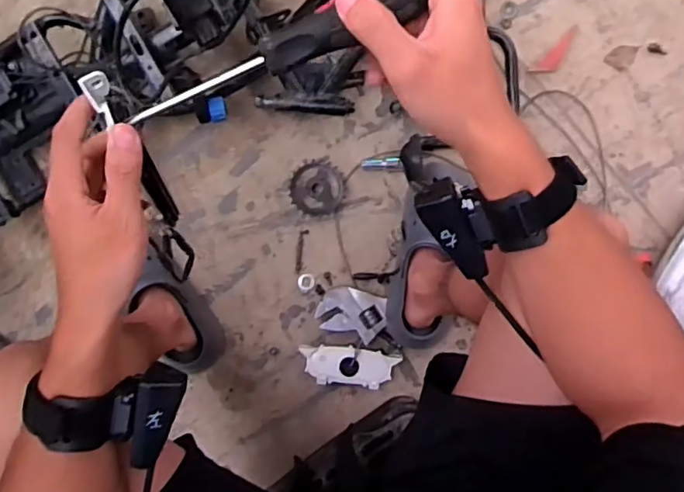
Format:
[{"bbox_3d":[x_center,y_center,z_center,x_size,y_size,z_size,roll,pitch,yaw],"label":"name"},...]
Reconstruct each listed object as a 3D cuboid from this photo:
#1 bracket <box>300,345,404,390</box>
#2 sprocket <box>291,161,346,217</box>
[{"bbox_3d":[0.011,0.177,0.851,0.142,0.018,0.055,7,87,-2],"label":"bracket"},{"bbox_3d":[-0.036,-0.084,0.850,0.078,0.012,0.075,-2,87,-2],"label":"sprocket"}]

